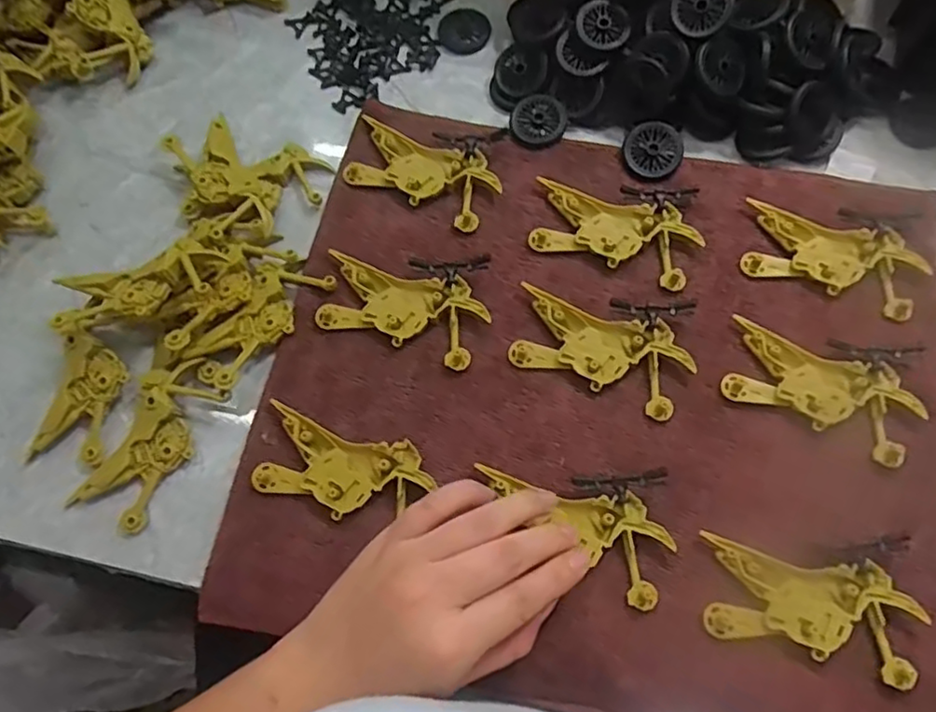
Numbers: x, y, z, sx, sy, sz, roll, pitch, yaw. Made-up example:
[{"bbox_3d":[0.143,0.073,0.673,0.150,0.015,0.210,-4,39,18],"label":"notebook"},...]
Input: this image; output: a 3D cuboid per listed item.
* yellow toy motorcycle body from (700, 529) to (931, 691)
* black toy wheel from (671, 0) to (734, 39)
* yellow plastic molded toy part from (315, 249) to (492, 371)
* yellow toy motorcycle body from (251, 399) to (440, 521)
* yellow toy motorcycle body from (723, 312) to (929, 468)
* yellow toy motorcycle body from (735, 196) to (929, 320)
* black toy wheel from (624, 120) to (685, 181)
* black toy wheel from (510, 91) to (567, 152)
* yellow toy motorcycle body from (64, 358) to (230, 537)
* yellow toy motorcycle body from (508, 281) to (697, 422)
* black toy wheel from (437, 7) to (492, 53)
[{"bbox_3d":[0.170,0.125,0.322,0.099,0.009,0.050,14,71,8],"label":"yellow toy motorcycle body"},{"bbox_3d":[0.146,-0.218,0.401,0.036,0.008,0.036,3,100,15],"label":"black toy wheel"},{"bbox_3d":[-0.040,-0.029,0.391,0.099,0.010,0.051,17,71,9],"label":"yellow plastic molded toy part"},{"bbox_3d":[-0.070,0.060,0.355,0.098,0.010,0.047,10,70,9],"label":"yellow toy motorcycle body"},{"bbox_3d":[0.197,0.019,0.361,0.099,0.009,0.050,23,72,11],"label":"yellow toy motorcycle body"},{"bbox_3d":[0.219,-0.060,0.389,0.100,0.008,0.050,20,72,10],"label":"yellow toy motorcycle body"},{"bbox_3d":[0.121,-0.134,0.422,0.038,0.009,0.038,0,87,6],"label":"black toy wheel"},{"bbox_3d":[0.048,-0.158,0.436,0.036,0.008,0.040,27,73,12],"label":"black toy wheel"},{"bbox_3d":[-0.181,0.048,0.367,0.046,0.017,0.100,28,73,12],"label":"yellow toy motorcycle body"},{"bbox_3d":[0.079,-0.010,0.376,0.099,0.014,0.062,19,72,9],"label":"yellow toy motorcycle body"},{"bbox_3d":[-0.003,-0.241,0.475,0.038,0.004,0.040,-1,69,2],"label":"black toy wheel"}]

